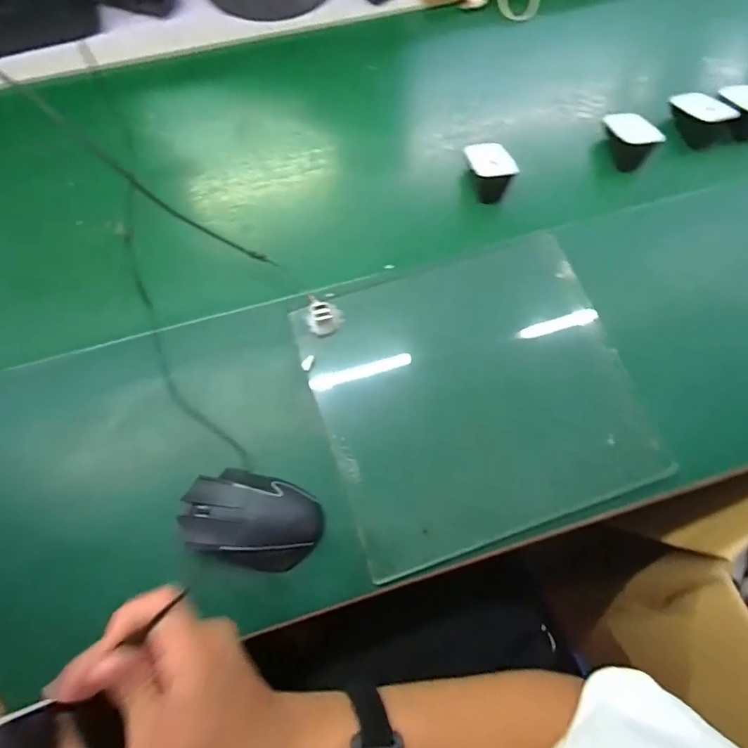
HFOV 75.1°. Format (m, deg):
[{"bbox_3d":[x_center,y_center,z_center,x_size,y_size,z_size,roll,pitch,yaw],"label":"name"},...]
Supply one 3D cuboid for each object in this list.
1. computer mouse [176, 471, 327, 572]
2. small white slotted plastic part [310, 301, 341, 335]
[{"bbox_3d":[-0.107,0.124,0.419,0.118,0.044,0.072,15,69,5],"label":"computer mouse"},{"bbox_3d":[-0.050,-0.057,0.488,0.028,0.022,0.029,0,69,-1],"label":"small white slotted plastic part"}]

